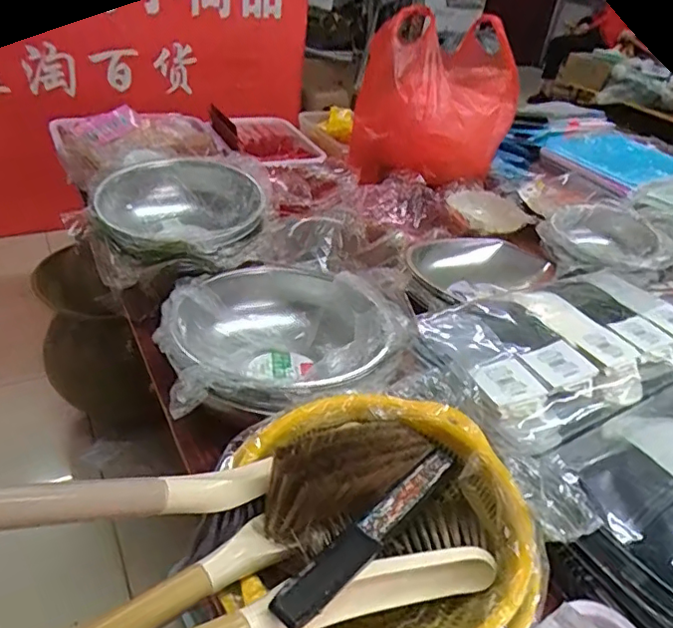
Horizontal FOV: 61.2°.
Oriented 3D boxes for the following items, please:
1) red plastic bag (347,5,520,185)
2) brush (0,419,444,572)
[{"bbox_3d":[0.220,-0.465,1.254,0.357,0.296,0.191,-1,36,-12],"label":"red plastic bag"},{"bbox_3d":[-0.070,0.134,0.433,0.419,0.086,0.102,6,29,-38],"label":"brush"}]

